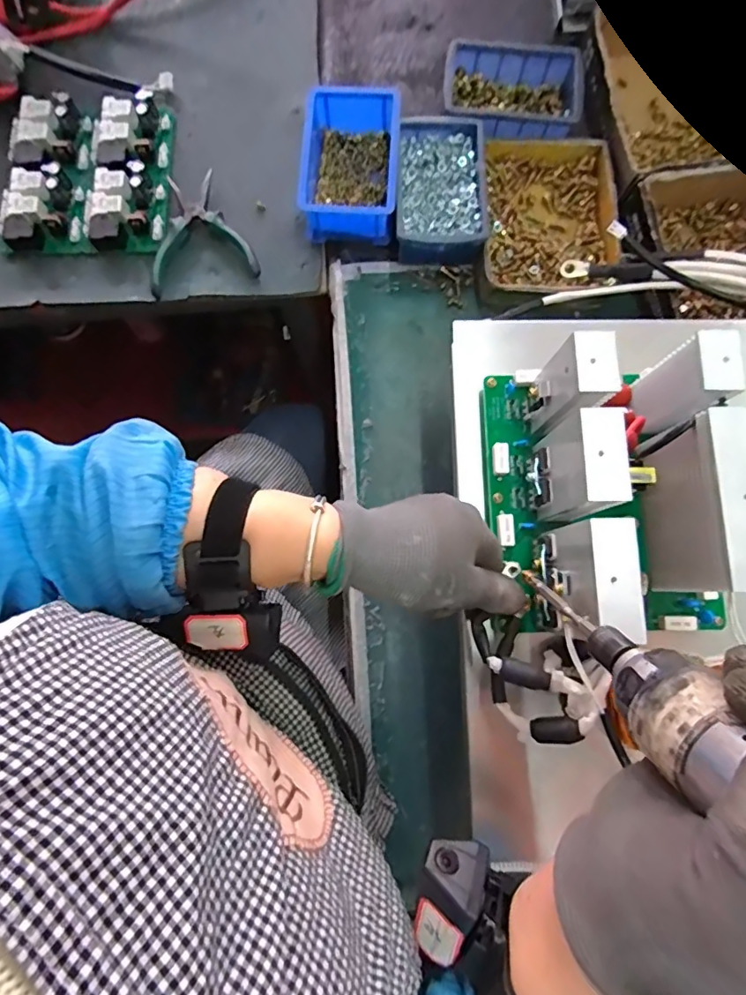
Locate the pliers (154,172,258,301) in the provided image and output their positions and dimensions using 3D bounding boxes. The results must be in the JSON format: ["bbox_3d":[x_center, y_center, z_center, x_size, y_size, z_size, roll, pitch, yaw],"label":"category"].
[{"bbox_3d":[-0.191,-0.295,0.540,0.115,0.020,0.143,-11,79,-4],"label":"pliers"}]

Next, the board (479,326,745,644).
[{"bbox_3d":[0.158,-0.006,0.325,0.141,0.092,0.178,0,79,-2],"label":"board"}]

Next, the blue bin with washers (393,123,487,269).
[{"bbox_3d":[0.070,-0.324,0.533,0.092,0.050,0.141,0,79,-2],"label":"blue bin with washers"}]

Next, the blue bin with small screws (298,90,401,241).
[{"bbox_3d":[-0.024,-0.356,0.537,0.098,0.058,0.148,3,79,-1],"label":"blue bin with small screws"}]

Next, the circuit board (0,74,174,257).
[{"bbox_3d":[-0.318,-0.376,0.556,0.177,0.026,0.211,-3,79,-2],"label":"circuit board"}]

